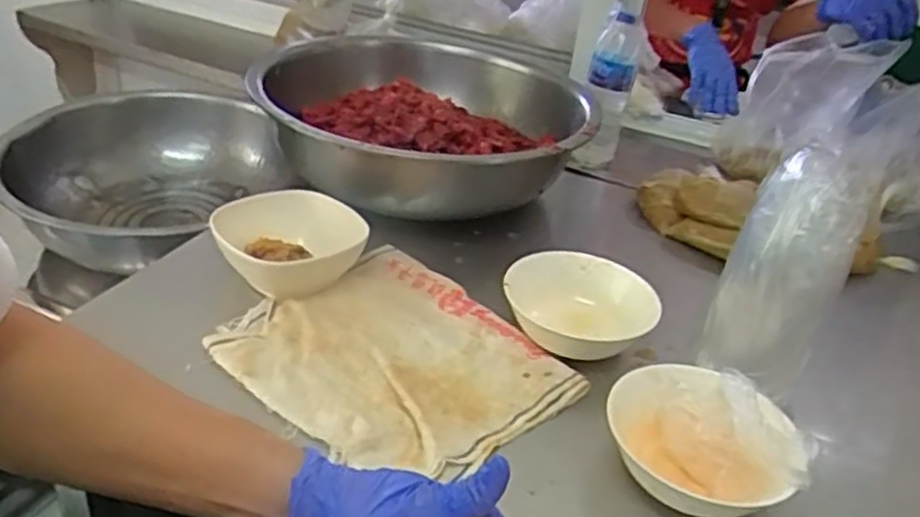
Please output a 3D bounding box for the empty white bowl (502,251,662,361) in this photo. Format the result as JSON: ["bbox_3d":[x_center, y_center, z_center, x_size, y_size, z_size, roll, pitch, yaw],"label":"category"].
[{"bbox_3d":[0.110,0.045,0.699,0.137,0.051,0.124,17,32,15],"label":"empty white bowl"}]

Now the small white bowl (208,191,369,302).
[{"bbox_3d":[-0.167,-0.015,0.721,0.131,0.055,0.118,-18,39,-36],"label":"small white bowl"}]

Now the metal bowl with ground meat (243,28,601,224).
[{"bbox_3d":[-0.047,-0.159,0.932,0.383,0.108,0.380,6,31,-3],"label":"metal bowl with ground meat"}]

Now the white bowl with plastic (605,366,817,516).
[{"bbox_3d":[0.175,0.134,0.554,0.128,0.068,0.129,6,31,-3],"label":"white bowl with plastic"}]

